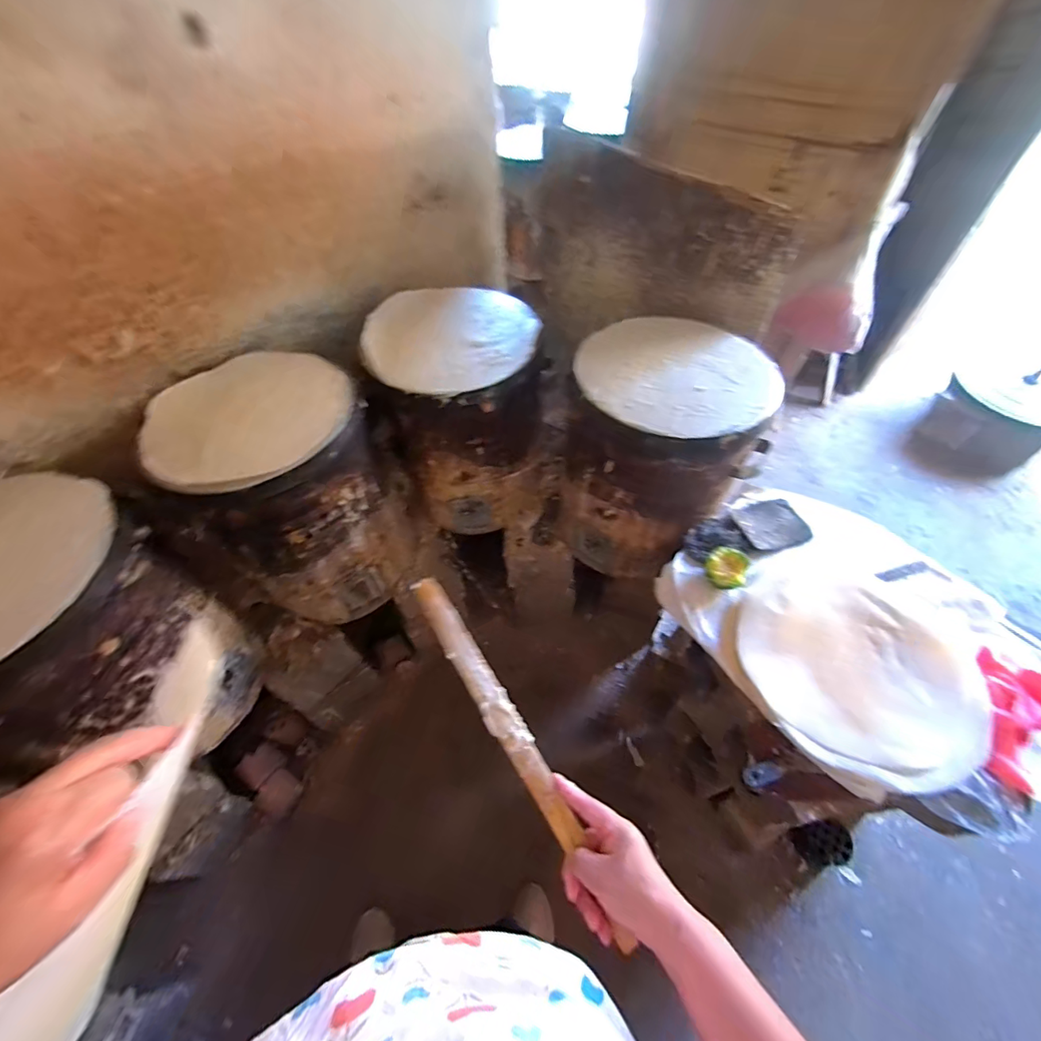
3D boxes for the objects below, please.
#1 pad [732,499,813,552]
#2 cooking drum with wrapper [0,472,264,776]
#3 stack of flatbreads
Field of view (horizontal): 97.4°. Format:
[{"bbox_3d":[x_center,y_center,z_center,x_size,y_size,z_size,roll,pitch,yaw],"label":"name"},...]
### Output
[{"bbox_3d":[0.535,0.011,0.983,0.151,0.025,0.113,-11,57,-16],"label":"pad"},{"bbox_3d":[-0.790,0.219,0.837,0.368,0.474,0.371,23,58,17],"label":"cooking drum with wrapper"},{"bbox_3d":[0.592,0.240,0.804,0.370,0.065,0.395,34,62,23],"label":"stack of flatbreads"}]

